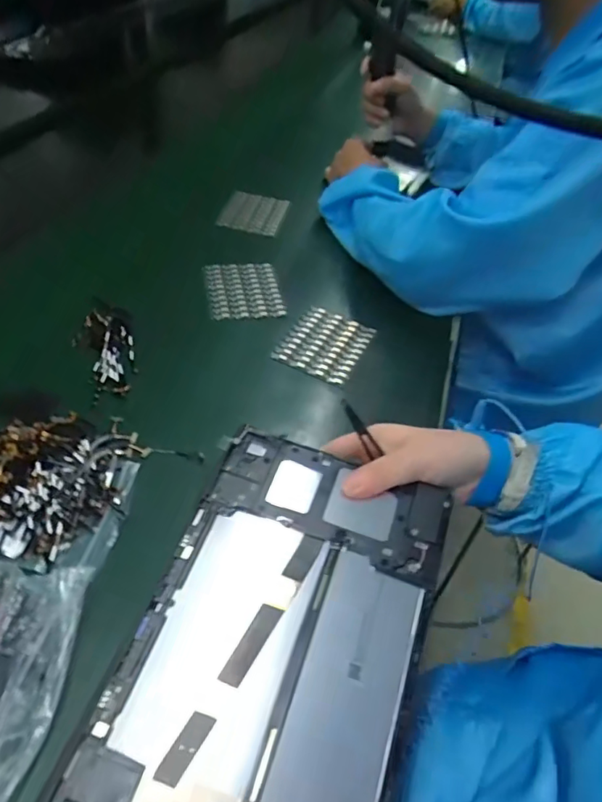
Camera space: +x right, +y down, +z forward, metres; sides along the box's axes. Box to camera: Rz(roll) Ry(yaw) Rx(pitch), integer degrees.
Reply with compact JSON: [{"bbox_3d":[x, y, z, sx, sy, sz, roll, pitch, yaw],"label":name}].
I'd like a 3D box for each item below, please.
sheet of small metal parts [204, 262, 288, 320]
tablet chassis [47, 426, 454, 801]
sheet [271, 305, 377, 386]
[{"bbox_3d":[-0.063,-0.122,0.586,0.079,0.010,0.094,-6,45,-13],"label":"sheet of small metal parts"},{"bbox_3d":[-0.011,0.128,0.291,0.146,0.009,0.230,19,55,9],"label":"tablet chassis"},{"bbox_3d":[0.025,-0.059,0.540,0.075,0.004,0.099,25,48,12],"label":"sheet"}]

